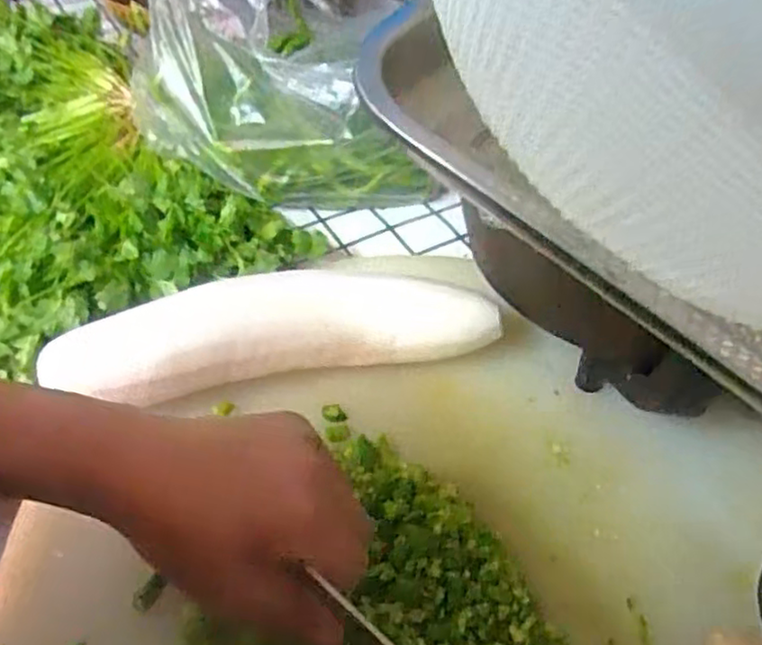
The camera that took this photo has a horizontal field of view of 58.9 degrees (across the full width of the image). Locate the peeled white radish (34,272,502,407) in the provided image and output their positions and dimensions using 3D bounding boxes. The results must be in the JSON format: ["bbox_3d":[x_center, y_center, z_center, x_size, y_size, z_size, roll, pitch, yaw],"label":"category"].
[{"bbox_3d":[-0.068,0.009,0.437,0.271,0.053,0.062,-9,49,-12],"label":"peeled white radish"}]

